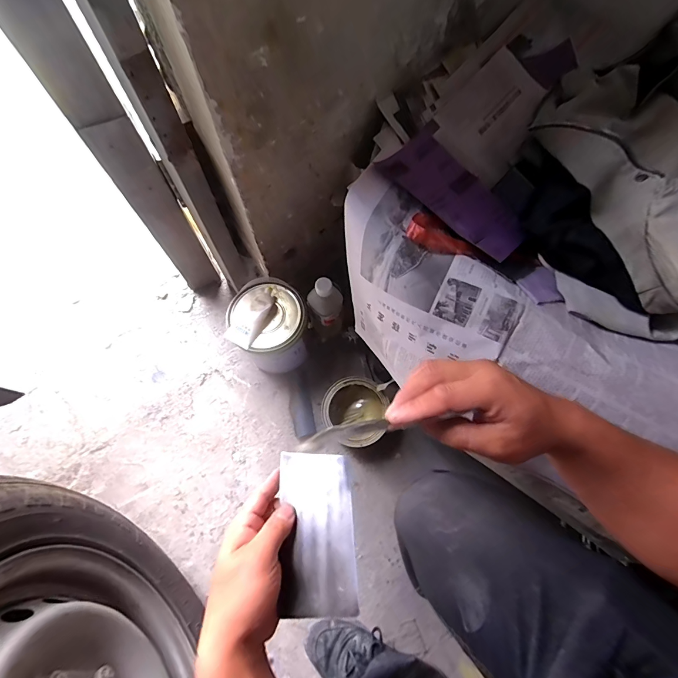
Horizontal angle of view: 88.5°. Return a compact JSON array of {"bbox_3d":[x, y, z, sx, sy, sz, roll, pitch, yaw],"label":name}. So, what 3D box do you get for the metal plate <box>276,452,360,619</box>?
[{"bbox_3d":[-0.022,0.177,0.329,0.072,0.007,0.135,-14,57,15],"label":"metal plate"}]

